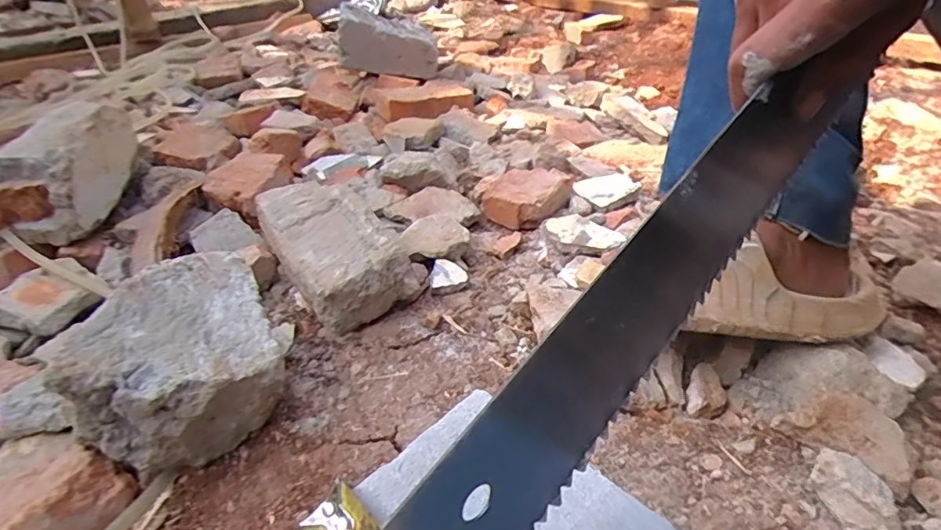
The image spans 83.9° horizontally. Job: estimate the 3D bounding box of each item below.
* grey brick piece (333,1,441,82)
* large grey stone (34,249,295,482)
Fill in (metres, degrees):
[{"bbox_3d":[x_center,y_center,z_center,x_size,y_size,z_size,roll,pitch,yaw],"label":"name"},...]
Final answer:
[{"bbox_3d":[-0.166,-0.440,1.060,0.206,0.106,0.053,4,30,-31],"label":"grey brick piece"},{"bbox_3d":[-0.212,0.062,0.384,0.131,0.101,0.139,-24,41,-27],"label":"large grey stone"}]

